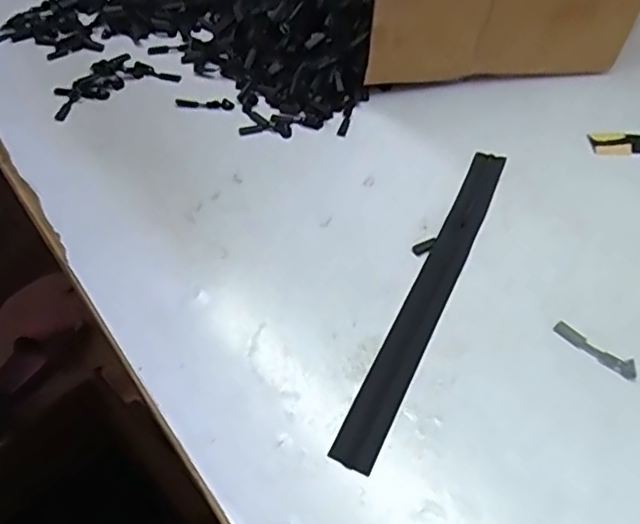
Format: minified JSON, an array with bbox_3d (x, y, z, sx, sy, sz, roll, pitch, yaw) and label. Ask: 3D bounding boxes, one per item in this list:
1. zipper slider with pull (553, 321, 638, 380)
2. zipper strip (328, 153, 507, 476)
[{"bbox_3d":[0.209,0.066,0.466,0.065,0.008,0.011,32,55,24],"label":"zipper slider with pull"},{"bbox_3d":[0.094,0.014,0.511,0.037,0.009,0.351,21,51,16],"label":"zipper strip"}]

